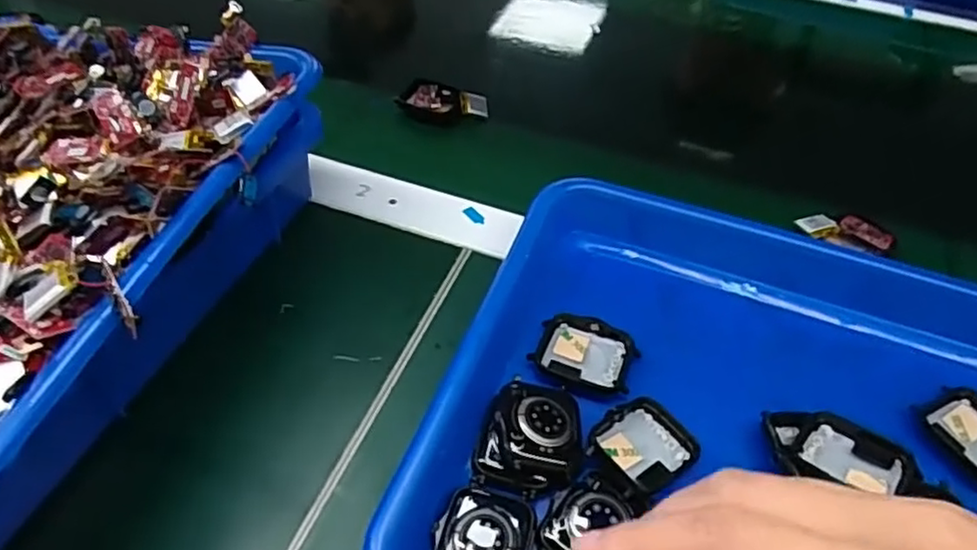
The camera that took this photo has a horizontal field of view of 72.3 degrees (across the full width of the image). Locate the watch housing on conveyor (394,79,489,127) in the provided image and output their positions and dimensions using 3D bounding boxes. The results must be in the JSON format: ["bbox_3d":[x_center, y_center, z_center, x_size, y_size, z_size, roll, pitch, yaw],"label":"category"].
[{"bbox_3d":[-0.033,-0.126,0.491,0.062,0.016,0.036,19,50,13],"label":"watch housing on conveyor"}]

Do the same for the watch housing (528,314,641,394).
[{"bbox_3d":[0.047,0.037,0.321,0.045,0.008,0.036,19,50,14],"label":"watch housing"}]

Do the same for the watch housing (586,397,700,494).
[{"bbox_3d":[0.067,0.072,0.289,0.044,0.011,0.036,-28,55,-25],"label":"watch housing"}]

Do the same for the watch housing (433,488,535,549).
[{"bbox_3d":[-0.002,0.104,0.260,0.036,0.009,0.042,13,48,8],"label":"watch housing"}]

